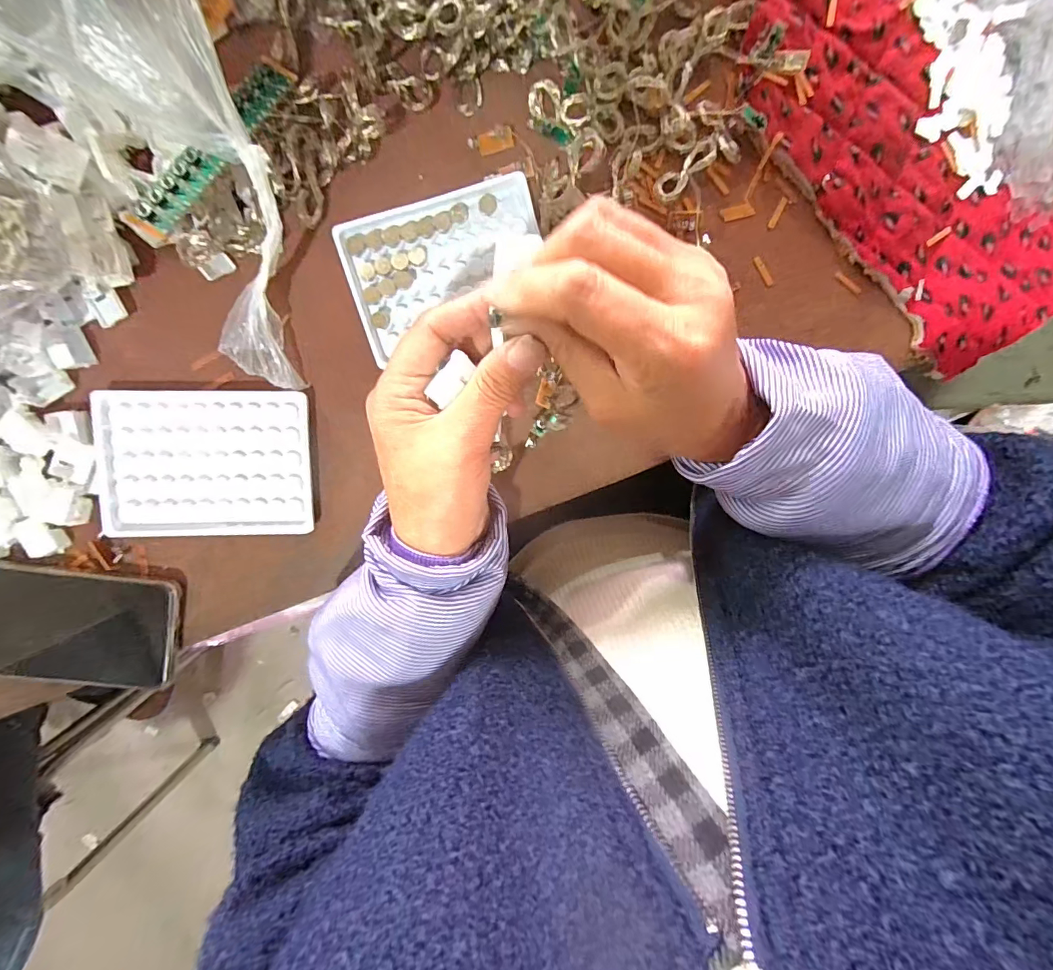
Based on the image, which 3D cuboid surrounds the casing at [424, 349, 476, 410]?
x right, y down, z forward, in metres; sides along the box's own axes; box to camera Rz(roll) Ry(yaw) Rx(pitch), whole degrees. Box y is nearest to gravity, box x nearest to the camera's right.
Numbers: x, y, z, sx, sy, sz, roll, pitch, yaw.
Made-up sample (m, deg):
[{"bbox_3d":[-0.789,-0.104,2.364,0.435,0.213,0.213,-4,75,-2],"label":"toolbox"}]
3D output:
[{"bbox_3d":[-0.037,-0.052,0.219,0.012,0.004,0.026,35,89,-8],"label":"casing"}]

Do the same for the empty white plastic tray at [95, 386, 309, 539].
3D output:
[{"bbox_3d":[-0.213,-0.014,0.298,0.134,0.010,0.096,-1,98,-4],"label":"empty white plastic tray"}]

